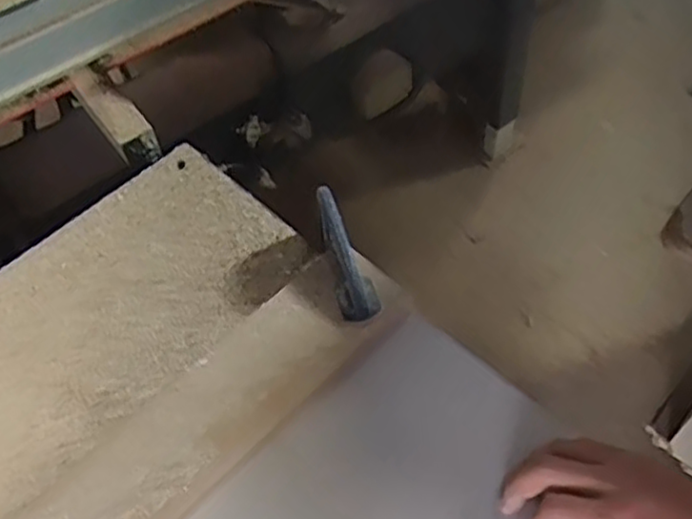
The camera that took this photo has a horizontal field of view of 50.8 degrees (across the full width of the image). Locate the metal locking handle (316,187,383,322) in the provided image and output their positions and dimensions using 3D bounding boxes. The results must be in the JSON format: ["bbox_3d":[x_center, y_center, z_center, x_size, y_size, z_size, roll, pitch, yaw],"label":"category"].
[{"bbox_3d":[-0.003,-0.006,0.627,0.033,0.026,0.121,-17,78,-8],"label":"metal locking handle"}]

